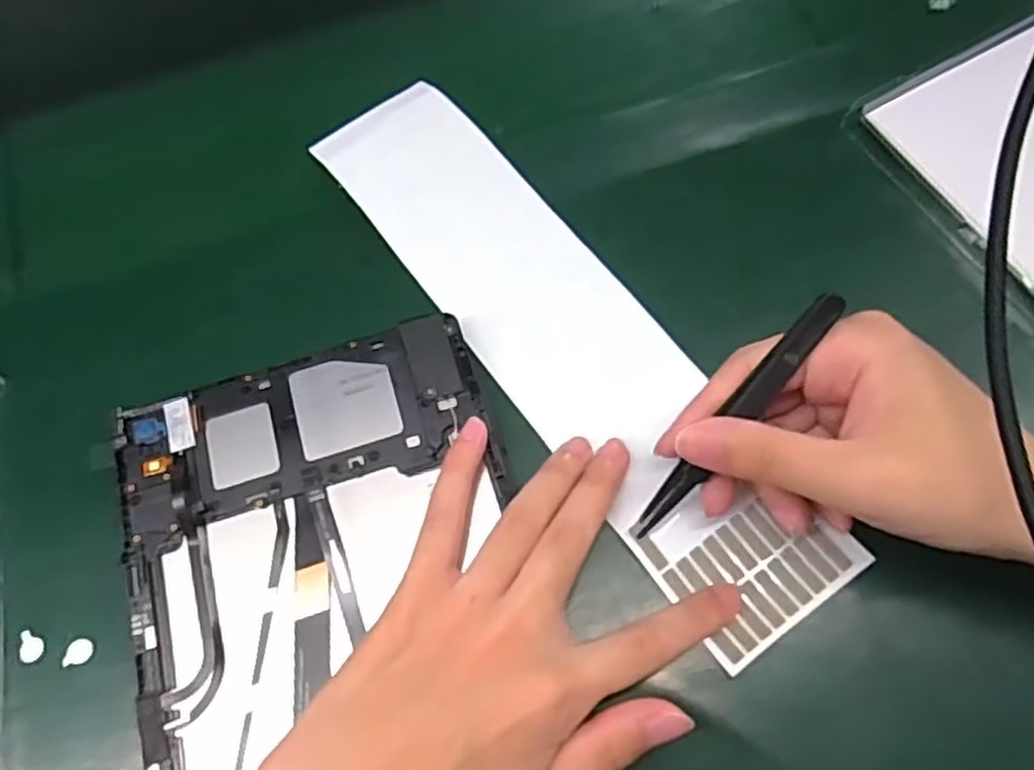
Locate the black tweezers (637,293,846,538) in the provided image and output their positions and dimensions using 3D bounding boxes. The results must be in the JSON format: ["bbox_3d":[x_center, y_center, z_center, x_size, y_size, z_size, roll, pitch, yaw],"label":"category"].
[{"bbox_3d":[0.077,0.014,0.270,0.010,0.013,0.111,41,118,15],"label":"black tweezers"}]

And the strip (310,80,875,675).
[{"bbox_3d":[0.015,-0.028,0.334,0.073,0.008,0.312,-34,70,-10],"label":"strip"}]

